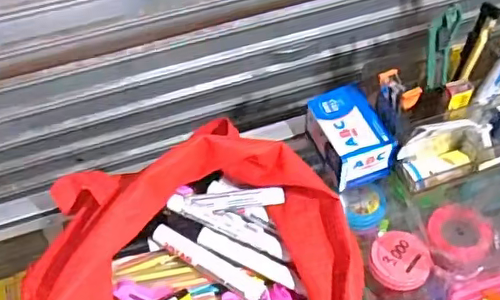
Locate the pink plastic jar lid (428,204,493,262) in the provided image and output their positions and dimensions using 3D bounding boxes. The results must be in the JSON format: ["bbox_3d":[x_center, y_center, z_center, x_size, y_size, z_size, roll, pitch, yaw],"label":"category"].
[{"bbox_3d":[0.253,0.096,0.678,0.075,0.065,0.025,19,13,7],"label":"pink plastic jar lid"}]

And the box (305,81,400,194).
[{"bbox_3d":[0.101,-0.011,0.594,0.064,0.061,0.092,-15,53,-11],"label":"box"}]

